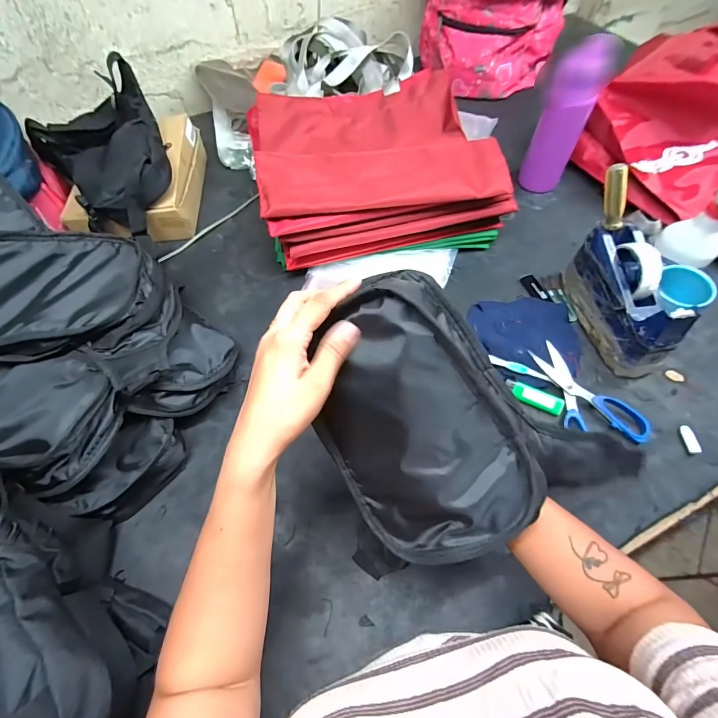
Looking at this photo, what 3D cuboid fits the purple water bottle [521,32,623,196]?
[{"bbox_3d":[0.367,-0.426,0.671,0.081,0.209,0.068,16,62,12],"label":"purple water bottle"}]

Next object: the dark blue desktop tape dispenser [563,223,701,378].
[{"bbox_3d":[0.380,-0.088,0.530,0.069,0.110,0.199,-6,60,-1],"label":"dark blue desktop tape dispenser"}]

